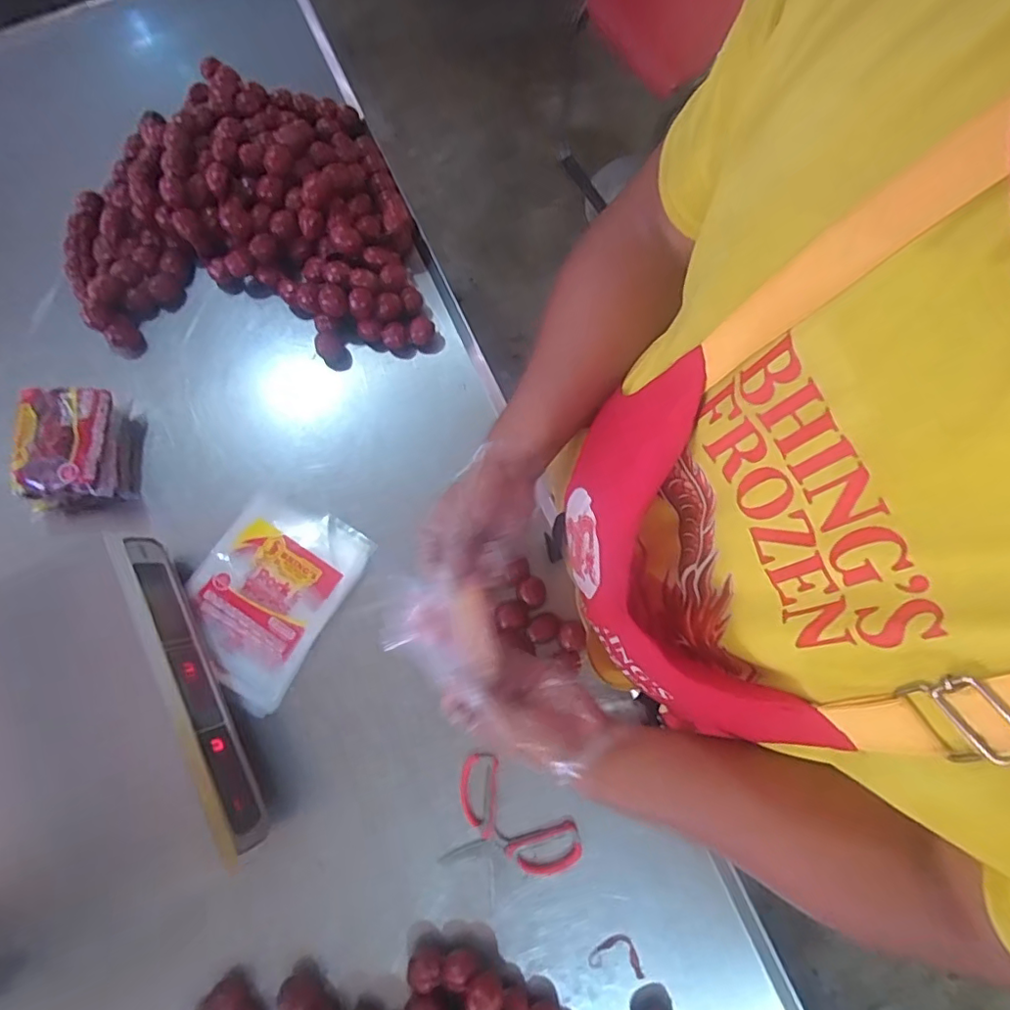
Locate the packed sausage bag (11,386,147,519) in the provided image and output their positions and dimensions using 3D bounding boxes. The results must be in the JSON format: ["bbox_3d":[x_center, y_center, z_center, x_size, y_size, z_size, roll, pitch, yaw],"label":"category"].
[{"bbox_3d":[-0.502,-0.065,0.654,0.125,0.072,0.143,-10,76,-2],"label":"packed sausage bag"}]

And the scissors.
[{"bbox_3d":[-0.004,0.349,0.579,0.147,0.014,0.111,38,79,9],"label":"scissors"}]

